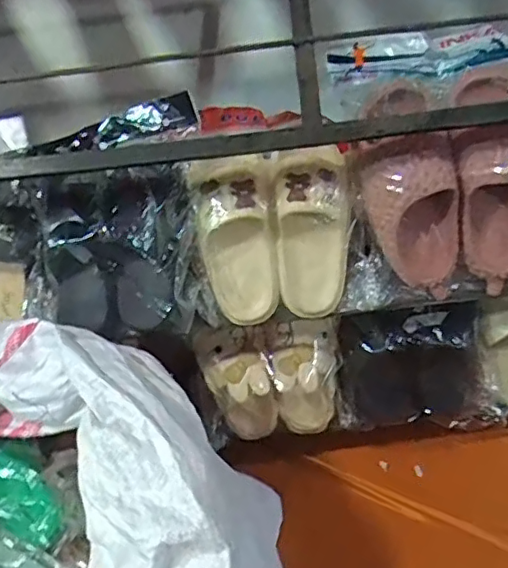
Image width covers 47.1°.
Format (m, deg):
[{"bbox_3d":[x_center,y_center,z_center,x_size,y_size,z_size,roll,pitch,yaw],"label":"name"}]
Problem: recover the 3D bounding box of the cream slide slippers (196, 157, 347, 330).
[{"bbox_3d":[0.028,-0.054,0.753,0.184,0.178,0.088,-5,35,3],"label":"cream slide slippers"}]

